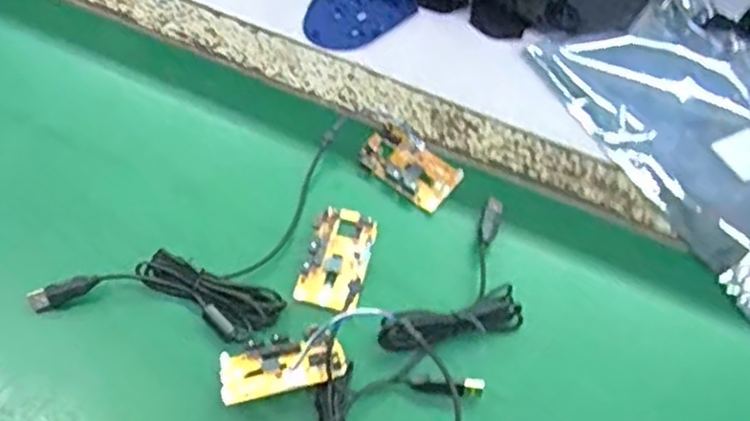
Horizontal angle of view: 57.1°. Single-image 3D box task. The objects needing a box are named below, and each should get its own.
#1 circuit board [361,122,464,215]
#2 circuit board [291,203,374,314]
[{"bbox_3d":[0.030,-0.037,0.548,0.077,0.011,0.052,38,65,17],"label":"circuit board"},{"bbox_3d":[-0.028,0.034,0.500,0.044,0.012,0.078,13,60,4],"label":"circuit board"}]

